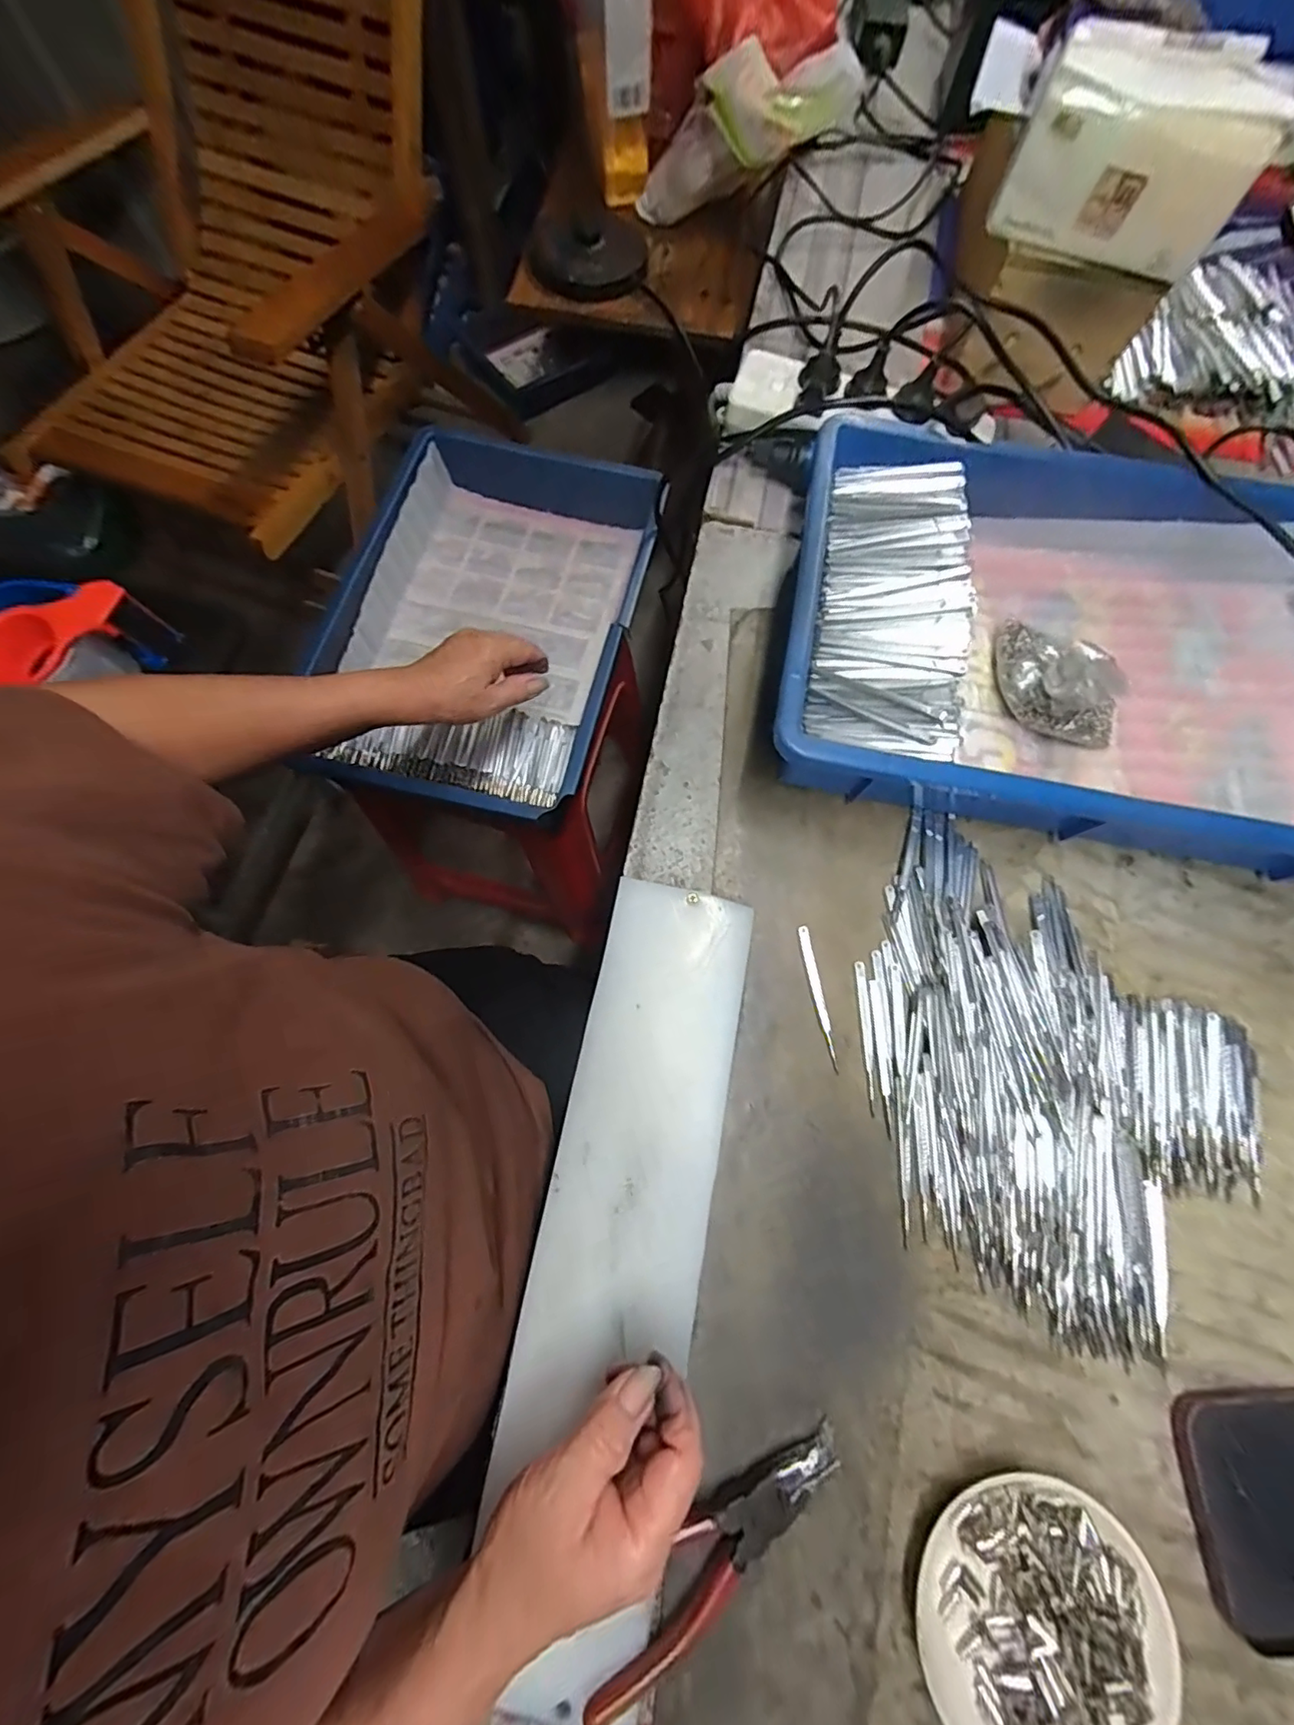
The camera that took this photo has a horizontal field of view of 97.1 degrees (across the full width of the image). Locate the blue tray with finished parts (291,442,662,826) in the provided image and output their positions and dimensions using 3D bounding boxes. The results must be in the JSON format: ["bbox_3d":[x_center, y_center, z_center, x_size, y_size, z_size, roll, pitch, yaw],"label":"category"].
[{"bbox_3d":[-0.162,-0.258,0.614,0.281,0.094,0.428,13,74,4],"label":"blue tray with finished parts"}]

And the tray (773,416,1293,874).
[{"bbox_3d":[0.313,-0.160,0.410,0.418,0.086,0.289,10,74,3],"label":"tray"}]

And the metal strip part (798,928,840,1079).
[{"bbox_3d":[0.114,0.089,0.376,0.007,0.004,0.092,-10,74,-3],"label":"metal strip part"}]

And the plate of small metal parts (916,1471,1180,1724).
[{"bbox_3d":[0.192,0.376,0.280,0.108,0.020,0.119,19,74,5],"label":"plate of small metal parts"}]

